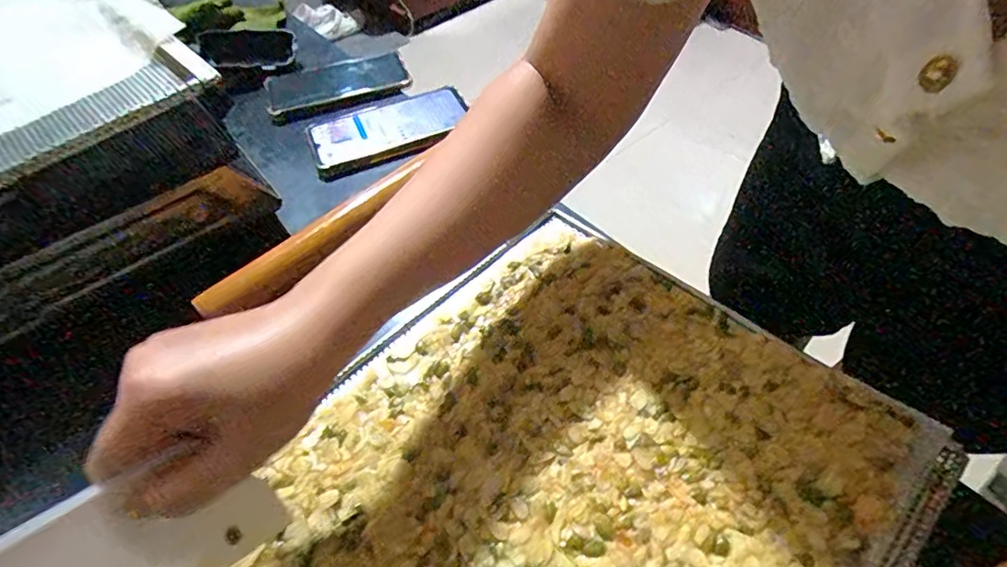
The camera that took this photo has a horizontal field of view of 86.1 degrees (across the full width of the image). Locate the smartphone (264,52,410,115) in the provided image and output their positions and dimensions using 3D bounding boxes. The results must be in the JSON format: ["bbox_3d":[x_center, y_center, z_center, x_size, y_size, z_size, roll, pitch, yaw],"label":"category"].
[{"bbox_3d":[-0.192,-0.236,0.624,0.157,0.009,0.089,-14,52,-6],"label":"smartphone"}]

